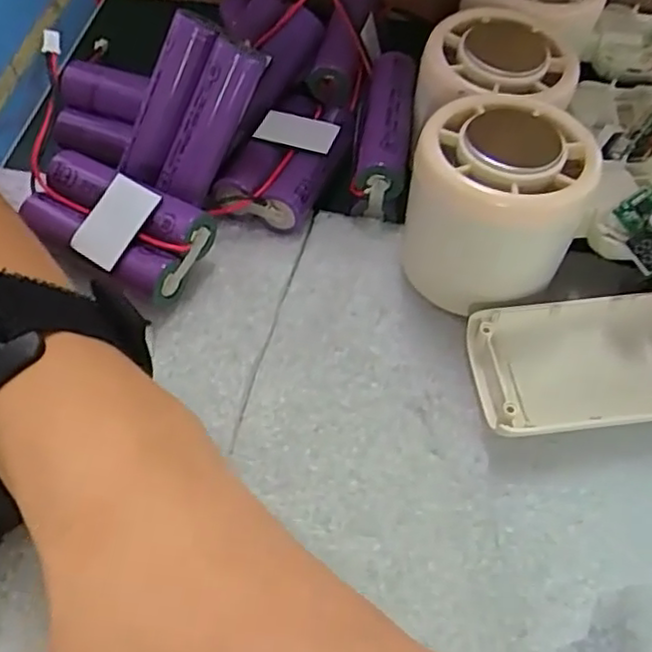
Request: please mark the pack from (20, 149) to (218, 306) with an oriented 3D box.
[{"bbox_3d":[-0.074,-0.037,0.241,0.068,0.019,0.034,28,80,21],"label":"pack"}]

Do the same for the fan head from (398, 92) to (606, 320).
[{"bbox_3d":[0.055,-0.041,0.229,0.054,0.058,0.058,18,59,10],"label":"fan head"}]

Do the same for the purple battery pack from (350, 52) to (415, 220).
[{"bbox_3d":[0.023,-0.075,0.267,0.018,0.029,0.062,7,58,3],"label":"purple battery pack"}]

